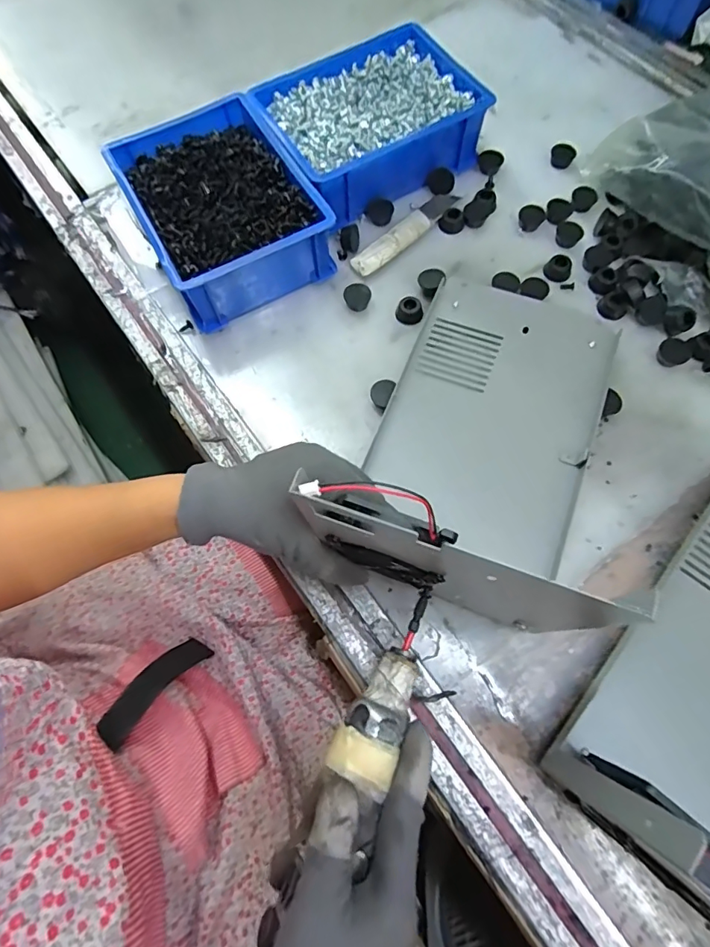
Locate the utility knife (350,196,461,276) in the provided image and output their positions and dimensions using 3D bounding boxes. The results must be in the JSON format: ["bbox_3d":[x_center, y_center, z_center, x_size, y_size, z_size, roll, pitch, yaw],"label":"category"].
[{"bbox_3d":[0.049,-0.236,0.469,0.132,0.006,0.026,-43,73,-13],"label":"utility knife"}]

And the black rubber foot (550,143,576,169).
[{"bbox_3d":[0.212,-0.324,0.497,0.024,0.014,0.022,20,71,10],"label":"black rubber foot"}]

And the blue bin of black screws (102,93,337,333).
[{"bbox_3d":[-0.123,-0.245,0.454,0.144,0.065,0.194,-28,70,-8],"label":"blue bin of black screws"}]

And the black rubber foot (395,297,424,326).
[{"bbox_3d":[0.049,-0.146,0.435,0.023,0.014,0.022,3,69,4],"label":"black rubber foot"}]

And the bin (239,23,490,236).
[{"bbox_3d":[0.016,-0.347,0.483,0.194,0.058,0.151,-31,71,-9],"label":"bin"}]

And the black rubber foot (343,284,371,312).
[{"bbox_3d":[0.003,-0.163,0.445,0.024,0.010,0.024,-1,69,2],"label":"black rubber foot"}]

